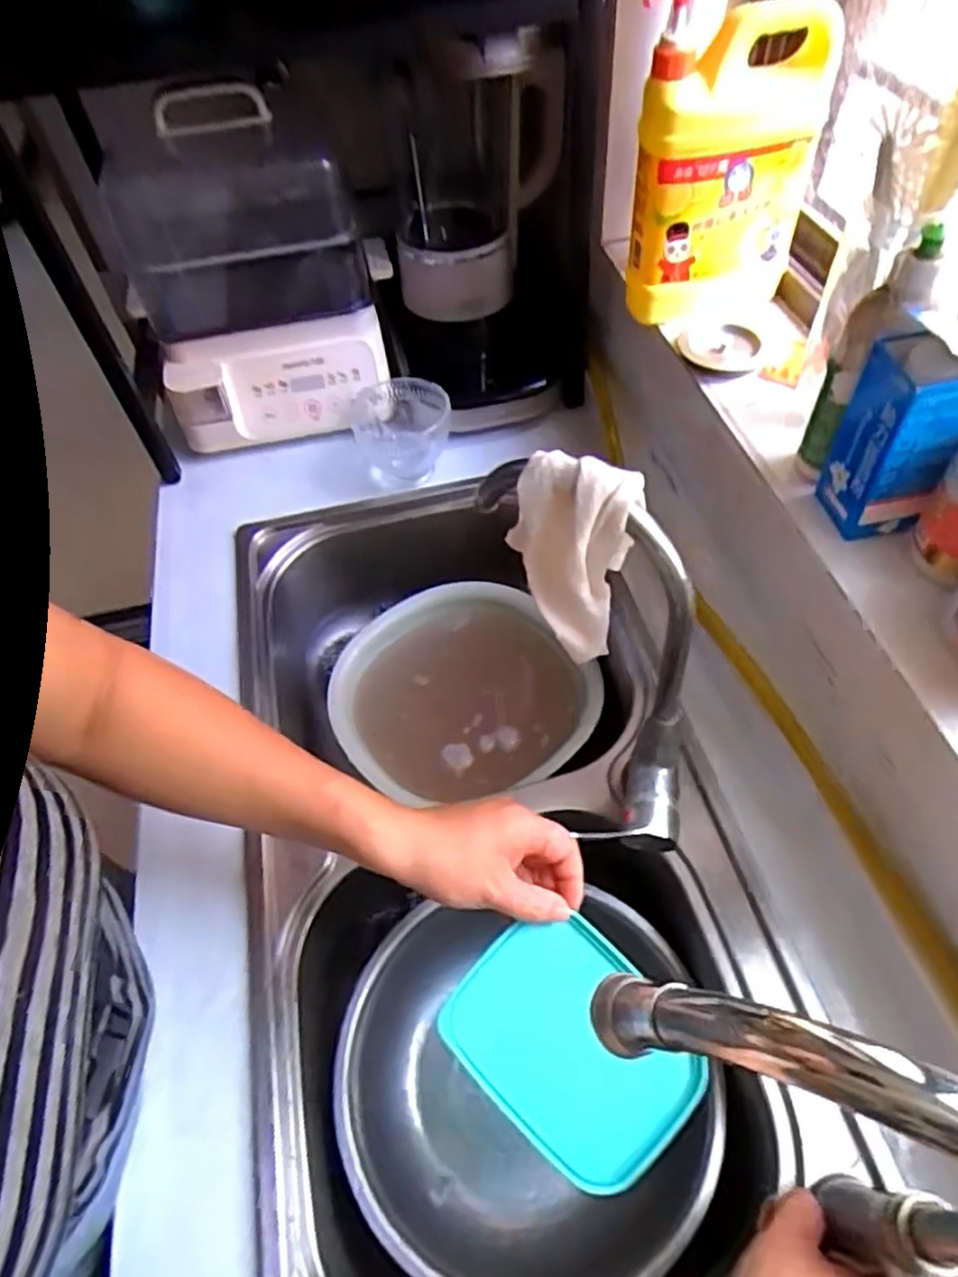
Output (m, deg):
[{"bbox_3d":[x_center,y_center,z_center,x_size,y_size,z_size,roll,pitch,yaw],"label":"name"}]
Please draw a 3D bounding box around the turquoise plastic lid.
[{"bbox_3d":[0.058,0.249,0.439,0.144,0.013,0.111,43,79,11],"label":"turquoise plastic lid"}]

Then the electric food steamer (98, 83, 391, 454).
[{"bbox_3d":[-0.257,-0.415,0.810,0.250,0.279,0.228,-12,54,-3],"label":"electric food steamer"}]

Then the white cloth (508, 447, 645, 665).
[{"bbox_3d":[0.051,-0.050,0.425,0.076,0.111,0.061,11,56,13],"label":"white cloth"}]

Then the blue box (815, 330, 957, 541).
[{"bbox_3d":[0.277,-0.132,0.472,0.056,0.128,0.061,-7,54,0],"label":"blue box"}]

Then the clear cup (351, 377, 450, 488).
[{"bbox_3d":[-0.088,-0.241,0.816,0.103,0.077,0.100,-2,54,3],"label":"clear cup"}]

